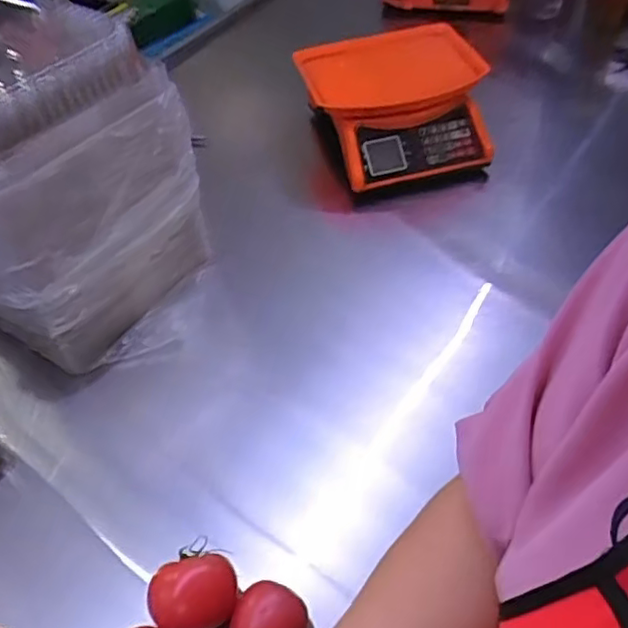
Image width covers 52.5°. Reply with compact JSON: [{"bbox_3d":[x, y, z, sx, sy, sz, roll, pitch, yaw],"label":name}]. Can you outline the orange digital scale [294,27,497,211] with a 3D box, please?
[{"bbox_3d":[0.138,-0.348,1.057,0.291,0.142,0.308,-8,50,-2],"label":"orange digital scale"}]

